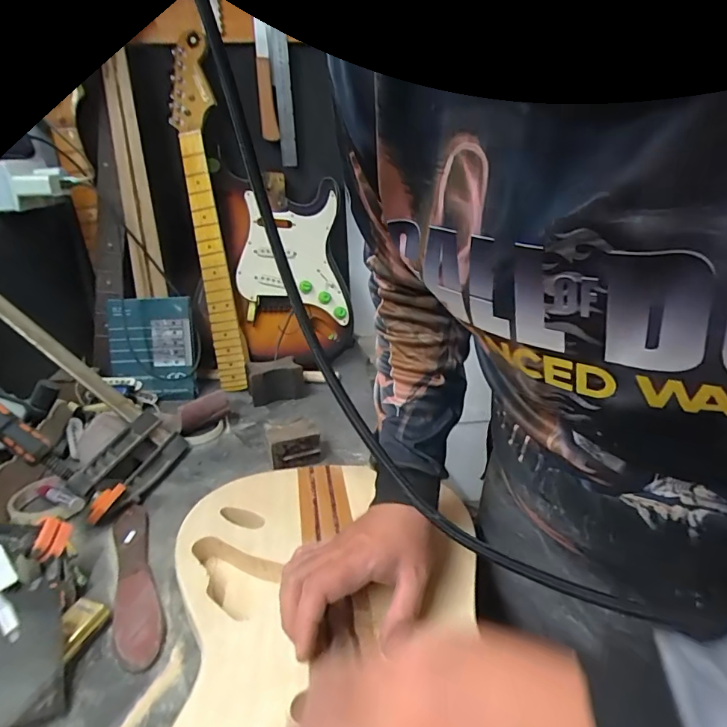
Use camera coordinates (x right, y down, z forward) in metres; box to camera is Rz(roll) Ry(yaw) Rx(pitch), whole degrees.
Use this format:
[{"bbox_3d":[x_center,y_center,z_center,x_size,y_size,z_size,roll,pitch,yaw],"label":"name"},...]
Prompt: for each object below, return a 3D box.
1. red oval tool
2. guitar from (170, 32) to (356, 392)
[{"bbox_3d":[-0.239,0.221,0.499,0.039,0.010,0.213,-11,26,-25],"label":"red oval tool"},{"bbox_3d":[-0.182,-0.293,0.939,0.300,0.629,0.062,-11,2,-20],"label":"guitar"}]

